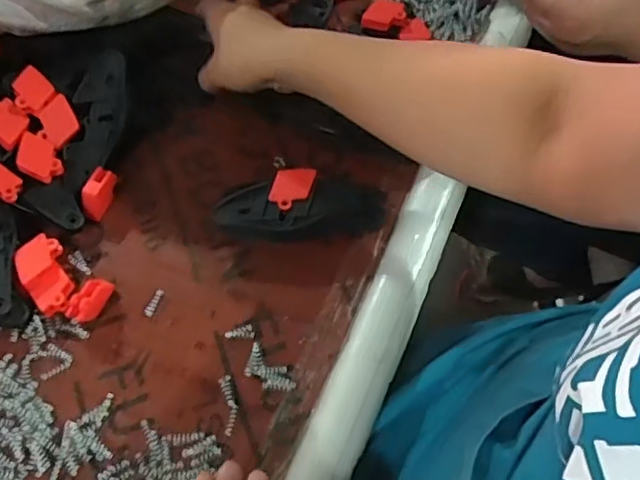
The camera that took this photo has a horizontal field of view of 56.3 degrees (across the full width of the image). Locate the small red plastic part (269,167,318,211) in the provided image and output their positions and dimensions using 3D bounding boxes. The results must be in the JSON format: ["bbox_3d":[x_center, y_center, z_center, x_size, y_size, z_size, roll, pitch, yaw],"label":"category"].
[{"bbox_3d":[-0.022,-0.043,0.481,0.030,0.007,0.038,16,66,5],"label":"small red plastic part"}]

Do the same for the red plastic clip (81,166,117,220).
[{"bbox_3d":[-0.181,-0.039,0.494,0.019,0.022,0.039,13,66,4],"label":"red plastic clip"}]

